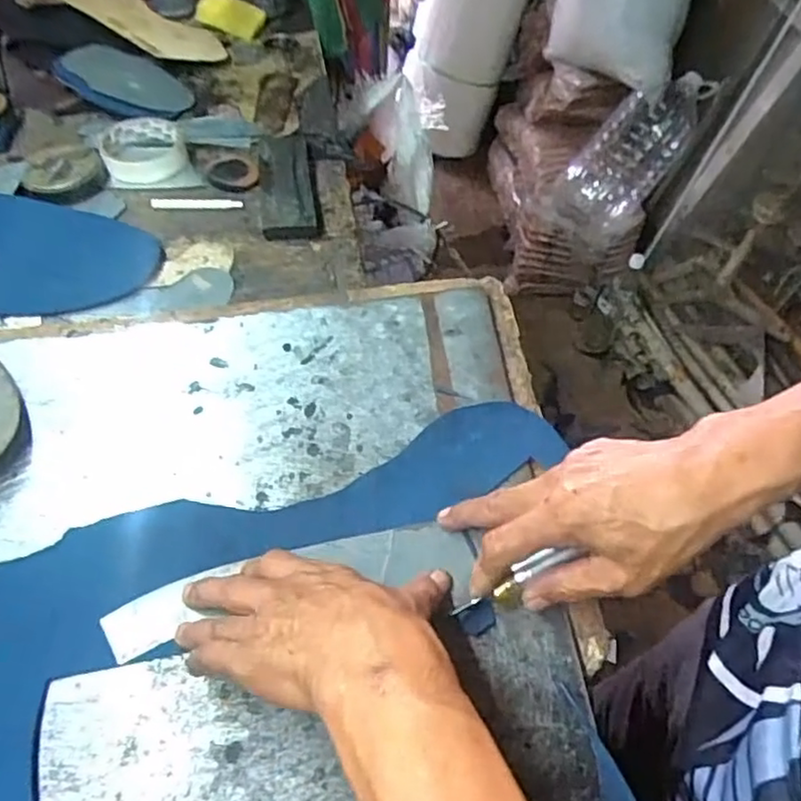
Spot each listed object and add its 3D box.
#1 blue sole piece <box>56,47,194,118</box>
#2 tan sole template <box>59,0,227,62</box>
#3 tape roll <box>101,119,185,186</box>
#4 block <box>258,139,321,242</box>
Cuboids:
[{"bbox_3d":[-0.329,-0.381,0.806,0.150,0.015,0.088,11,62,-15],"label":"blue sole piece"},{"bbox_3d":[-0.345,-0.480,0.840,0.243,0.021,0.086,22,52,-5],"label":"tan sole template"},{"bbox_3d":[-0.267,-0.259,0.707,0.081,0.029,0.081,1,53,-1],"label":"tape roll"},{"bbox_3d":[-0.115,-0.224,0.684,0.052,0.023,0.169,-7,53,-7],"label":"block"}]

